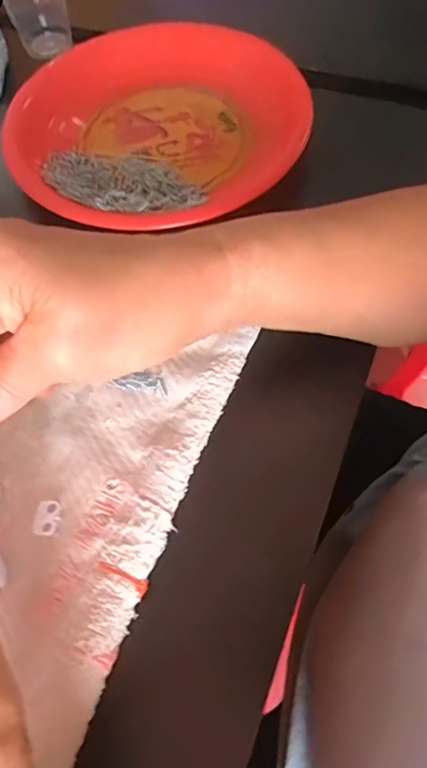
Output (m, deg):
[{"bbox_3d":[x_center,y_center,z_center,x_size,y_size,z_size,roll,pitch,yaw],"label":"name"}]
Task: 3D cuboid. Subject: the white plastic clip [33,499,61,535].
[{"bbox_3d":[-0.086,0.069,0.272,0.012,0.004,0.018,5,61,7],"label":"white plastic clip"}]

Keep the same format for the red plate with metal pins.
[{"bbox_3d":[-0.048,-0.213,0.417,0.230,0.037,0.230,-23,61,-9],"label":"red plate with metal pins"}]

